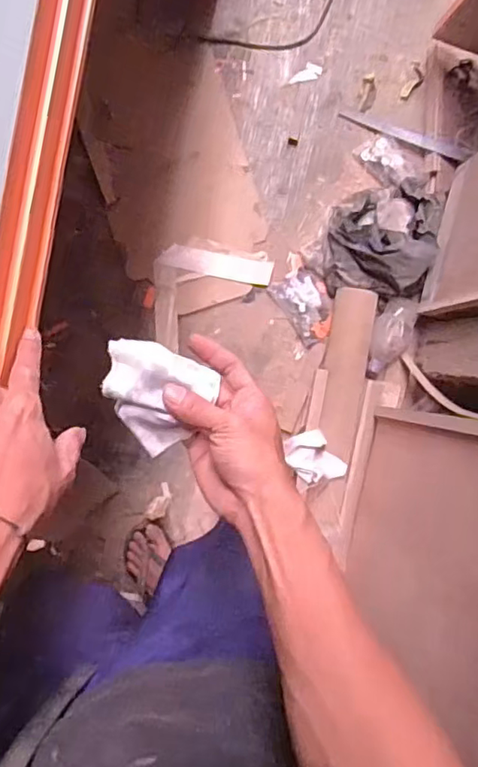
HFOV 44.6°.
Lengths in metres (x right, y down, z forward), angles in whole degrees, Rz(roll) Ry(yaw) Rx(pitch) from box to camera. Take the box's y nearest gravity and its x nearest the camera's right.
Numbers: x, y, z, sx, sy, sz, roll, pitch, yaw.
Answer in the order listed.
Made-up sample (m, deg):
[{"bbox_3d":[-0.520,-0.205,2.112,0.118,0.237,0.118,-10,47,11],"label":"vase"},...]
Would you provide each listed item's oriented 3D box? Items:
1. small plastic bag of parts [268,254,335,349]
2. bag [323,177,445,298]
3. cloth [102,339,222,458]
[{"bbox_3d":[0.150,-0.188,1.318,0.105,0.030,0.191,-33,94,-3],"label":"small plastic bag of parts"},{"bbox_3d":[0.314,-0.325,1.276,0.218,0.116,0.256,15,90,-5],"label":"bag"},{"bbox_3d":[-0.074,0.011,0.479,0.090,0.029,0.083,25,89,-5],"label":"cloth"}]

